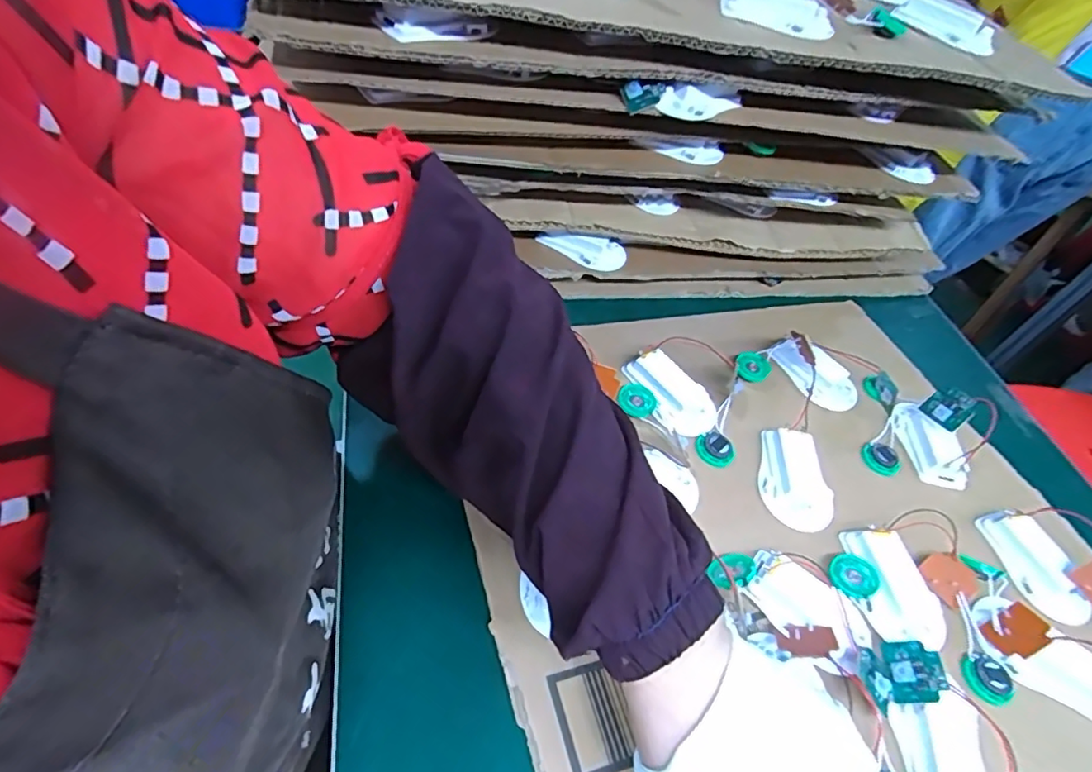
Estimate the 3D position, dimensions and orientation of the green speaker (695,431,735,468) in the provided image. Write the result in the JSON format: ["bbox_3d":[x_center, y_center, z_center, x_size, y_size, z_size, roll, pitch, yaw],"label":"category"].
[{"bbox_3d":[0.125,0.047,0.421,0.028,0.012,0.025,29,51,19],"label":"green speaker"}]

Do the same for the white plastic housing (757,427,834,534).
[{"bbox_3d":[0.181,0.065,0.411,0.051,0.019,0.072,7,48,-1],"label":"white plastic housing"}]

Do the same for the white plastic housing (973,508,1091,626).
[{"bbox_3d":[0.340,0.124,0.394,0.038,0.015,0.075,-17,53,15],"label":"white plastic housing"}]

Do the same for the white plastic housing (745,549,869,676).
[{"bbox_3d":[0.153,0.133,0.337,0.040,0.017,0.073,-34,59,-31],"label":"white plastic housing"}]

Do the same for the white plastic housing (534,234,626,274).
[{"bbox_3d":[0.035,-0.120,0.501,0.087,0.030,0.020,8,45,-24],"label":"white plastic housing"}]

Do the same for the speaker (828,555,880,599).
[{"bbox_3d":[0.198,0.122,0.365,0.029,0.004,0.026,27,61,34],"label":"speaker"}]

